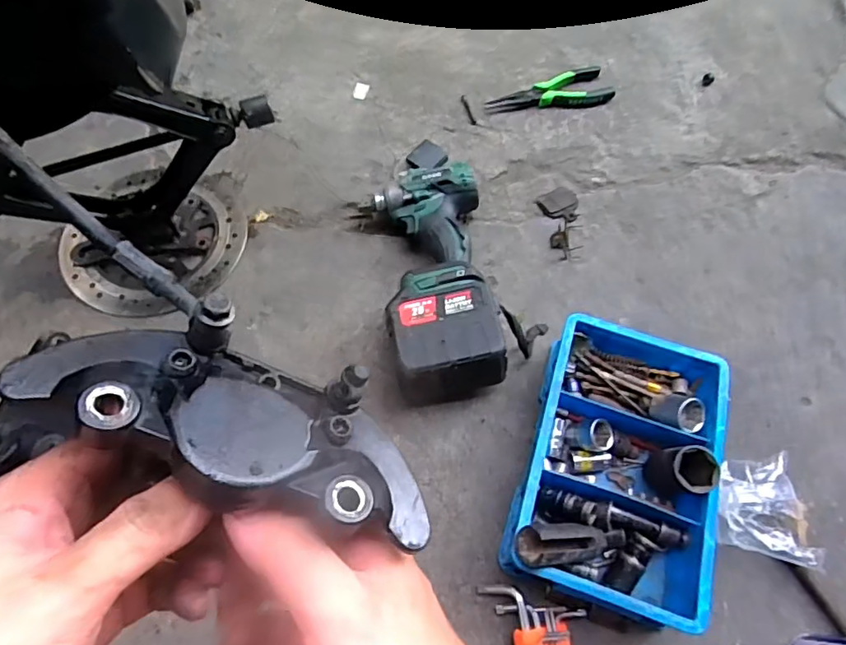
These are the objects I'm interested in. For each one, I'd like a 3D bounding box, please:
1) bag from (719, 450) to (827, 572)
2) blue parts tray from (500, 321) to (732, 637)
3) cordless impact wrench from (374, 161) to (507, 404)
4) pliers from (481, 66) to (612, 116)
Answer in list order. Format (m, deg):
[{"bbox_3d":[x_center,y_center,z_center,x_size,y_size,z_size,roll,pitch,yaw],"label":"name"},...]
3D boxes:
[{"bbox_3d":[0.349,0.181,0.547,0.098,0.038,0.102,17,65,6],"label":"bag"},{"bbox_3d":[0.195,0.136,0.539,0.173,0.079,0.265,18,65,6],"label":"blue parts tray"},{"bbox_3d":[0.015,-0.060,0.621,0.126,0.090,0.286,-5,65,-5],"label":"cordless impact wrench"},{"bbox_3d":[0.182,-0.333,0.796,0.185,0.013,0.067,-13,66,-9],"label":"pliers"}]

